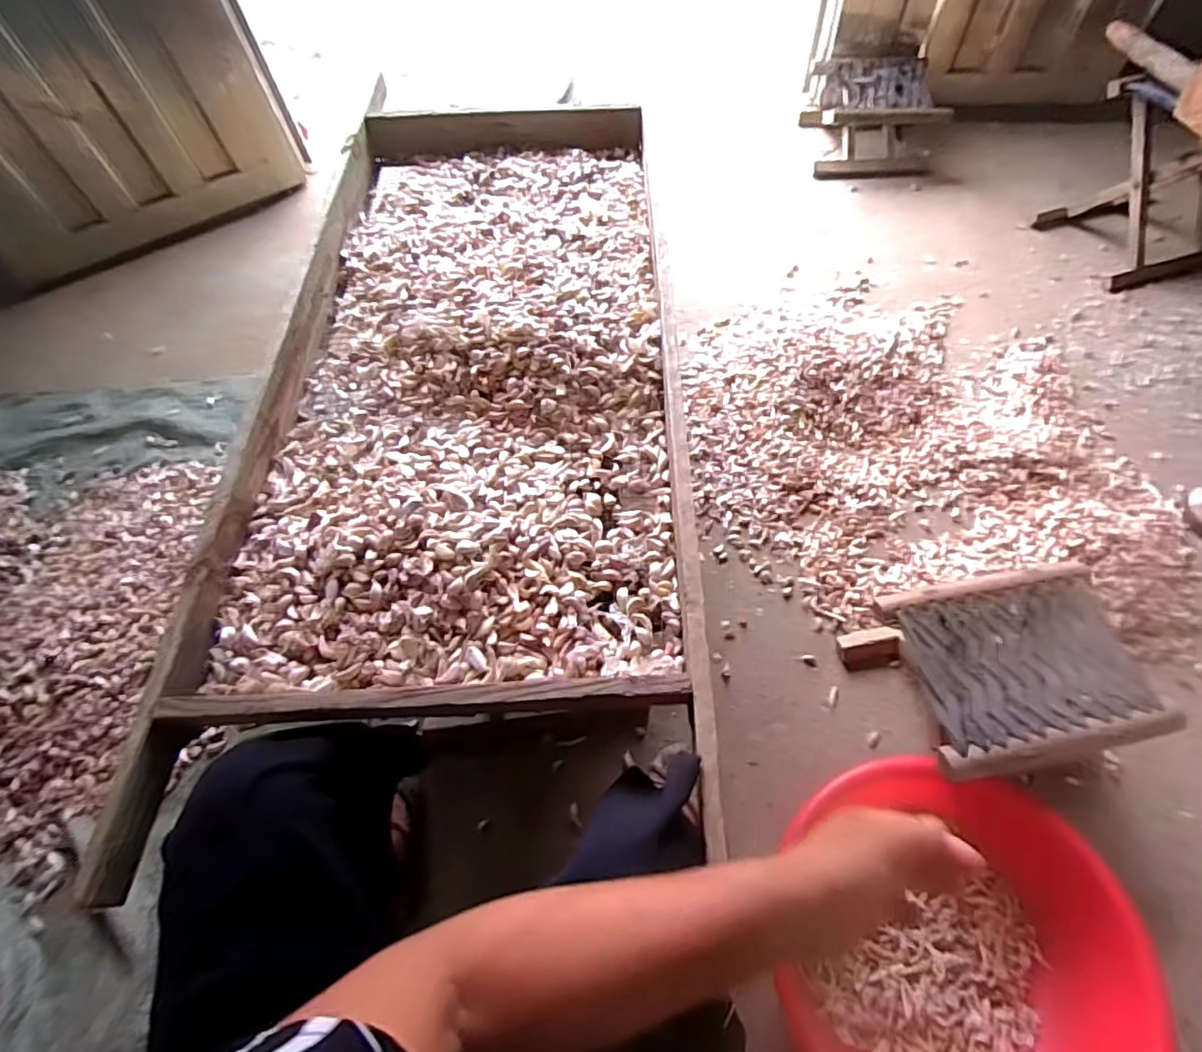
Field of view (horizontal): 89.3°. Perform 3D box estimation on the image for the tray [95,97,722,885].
[{"bbox_3d":[-0.160,-0.237,0.782,0.494,0.082,1.112,-2,60,3],"label":"tray"}]

